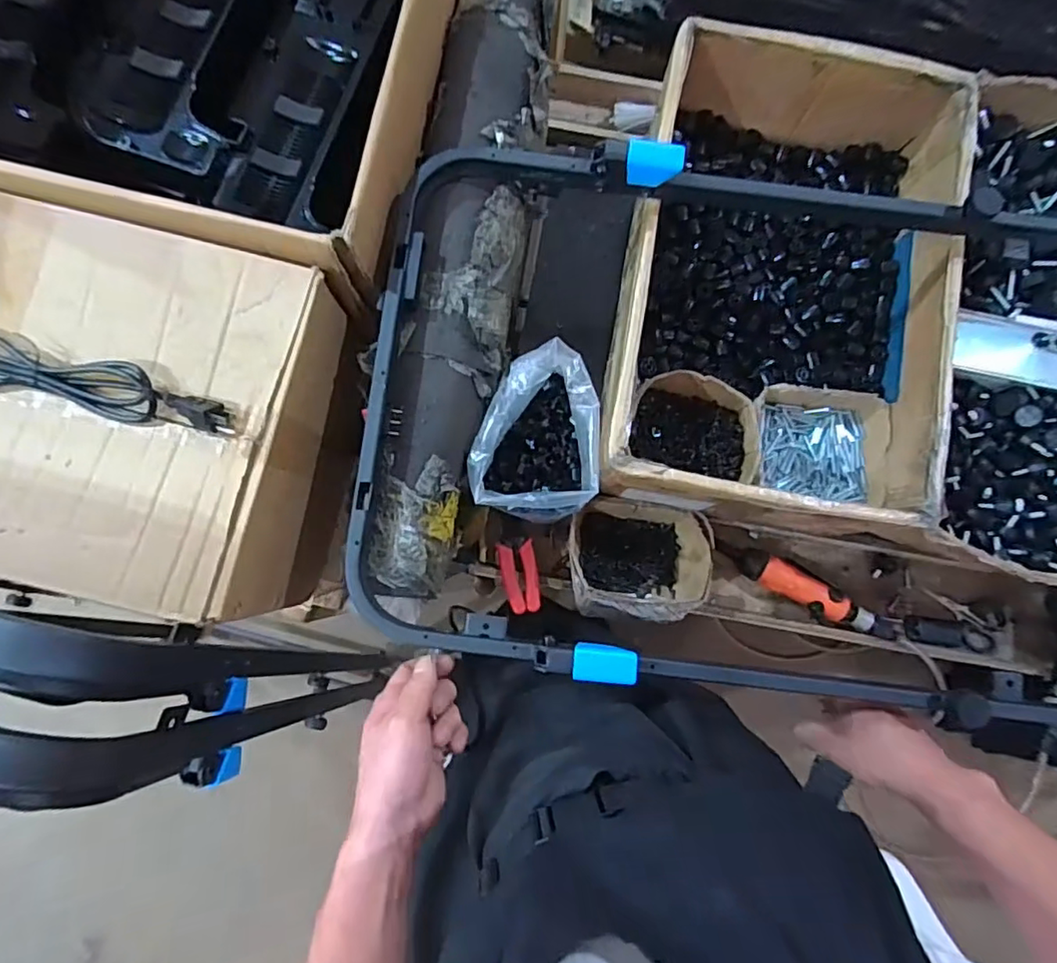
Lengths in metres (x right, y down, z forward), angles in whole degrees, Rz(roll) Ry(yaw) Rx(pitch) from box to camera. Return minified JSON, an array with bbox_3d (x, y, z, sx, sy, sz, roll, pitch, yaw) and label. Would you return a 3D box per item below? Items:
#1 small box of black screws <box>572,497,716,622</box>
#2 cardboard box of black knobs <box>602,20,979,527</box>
[{"bbox_3d":[0.136,0.097,0.741,0.172,0.094,0.139,5,82,0],"label":"small box of black screws"},{"bbox_3d":[0.295,-0.227,0.710,0.347,0.161,0.531,10,82,0],"label":"cardboard box of black knobs"}]

